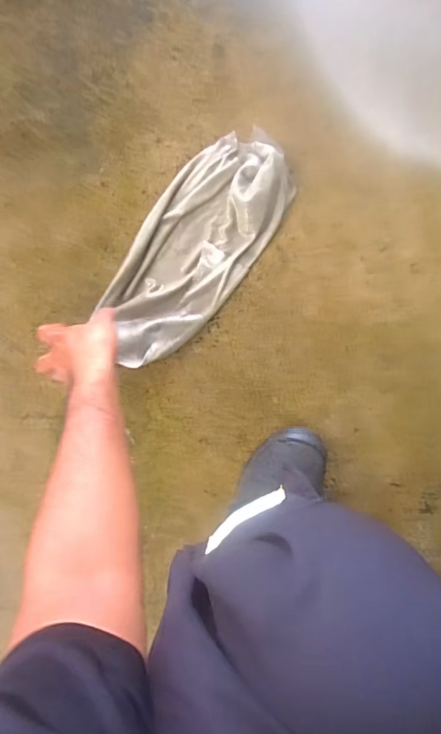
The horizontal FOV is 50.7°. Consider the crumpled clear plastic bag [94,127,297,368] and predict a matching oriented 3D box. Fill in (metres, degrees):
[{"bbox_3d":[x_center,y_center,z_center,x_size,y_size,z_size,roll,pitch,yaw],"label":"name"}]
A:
[{"bbox_3d":[-0.039,-0.176,0.673,0.162,0.050,0.368,32,86,9],"label":"crumpled clear plastic bag"}]

